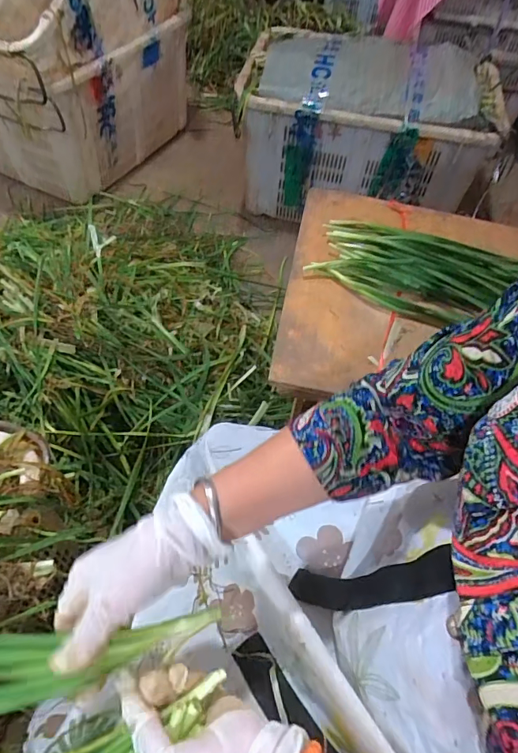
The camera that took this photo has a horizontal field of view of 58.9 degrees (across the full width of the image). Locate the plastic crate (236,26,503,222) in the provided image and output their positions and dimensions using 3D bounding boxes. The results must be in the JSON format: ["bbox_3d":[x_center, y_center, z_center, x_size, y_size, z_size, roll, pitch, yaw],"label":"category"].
[{"bbox_3d":[0.273,-0.688,1.262,0.598,0.338,0.440,11,56,4],"label":"plastic crate"}]

